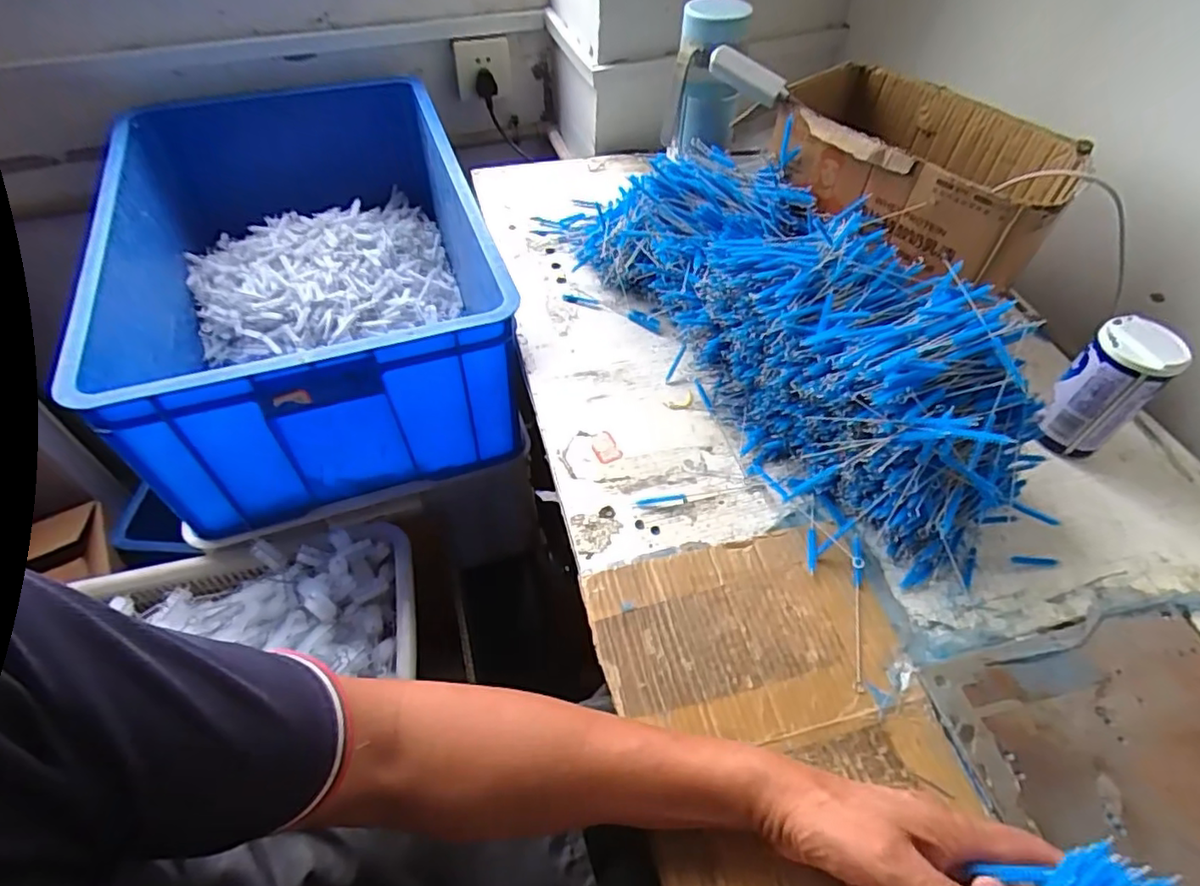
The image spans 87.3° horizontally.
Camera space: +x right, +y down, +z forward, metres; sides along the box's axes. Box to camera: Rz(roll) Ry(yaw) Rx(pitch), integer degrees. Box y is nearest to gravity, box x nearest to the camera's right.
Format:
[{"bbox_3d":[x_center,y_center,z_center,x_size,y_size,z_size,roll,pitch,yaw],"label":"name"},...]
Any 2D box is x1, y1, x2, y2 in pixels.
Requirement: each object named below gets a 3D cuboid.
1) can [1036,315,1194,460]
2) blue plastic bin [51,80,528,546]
[{"bbox_3d":[0.455,-0.044,0.574,0.062,0.128,0.062,0,50,0],"label":"can"},{"bbox_3d":[-0.391,-0.240,0.865,0.410,0.241,0.668,-17,54,-15],"label":"blue plastic bin"}]

